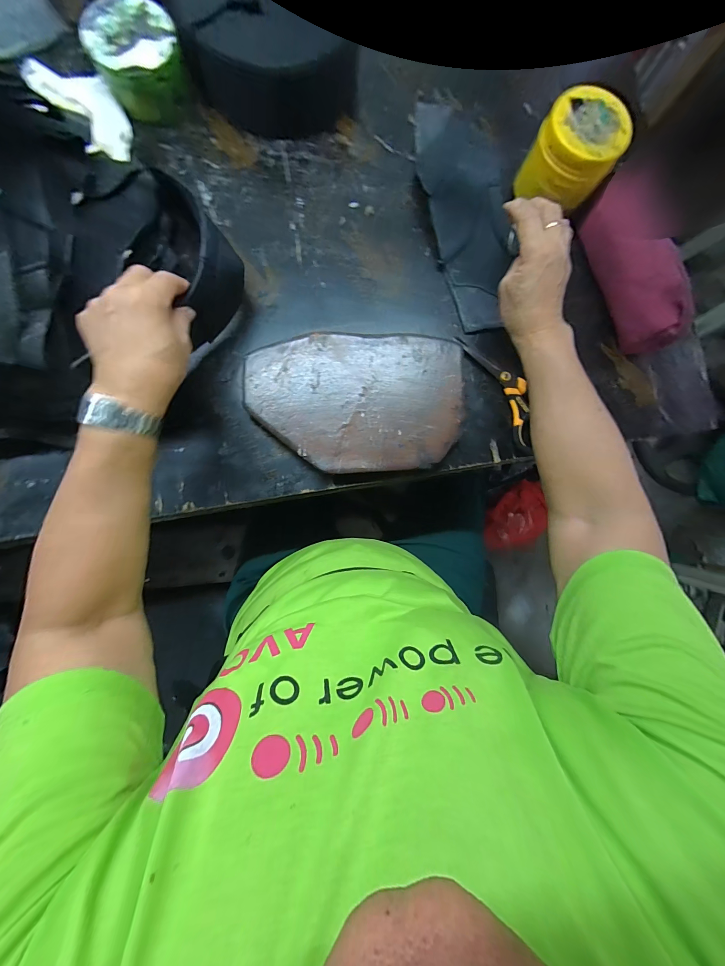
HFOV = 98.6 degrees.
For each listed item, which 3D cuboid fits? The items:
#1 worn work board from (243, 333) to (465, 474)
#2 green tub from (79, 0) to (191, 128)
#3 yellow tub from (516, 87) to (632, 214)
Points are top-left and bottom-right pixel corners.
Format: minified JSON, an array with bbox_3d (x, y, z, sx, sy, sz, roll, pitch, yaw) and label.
[{"bbox_3d":[-0.006,-0.098,0.390,0.261,0.022,0.167,0,86,-6],"label":"worn work board"},{"bbox_3d":[-0.272,-0.523,0.387,0.098,0.059,0.092,0,86,-5],"label":"green tub"},{"bbox_3d":[0.261,-0.409,0.395,0.097,0.081,0.084,36,83,-2],"label":"yellow tub"}]

